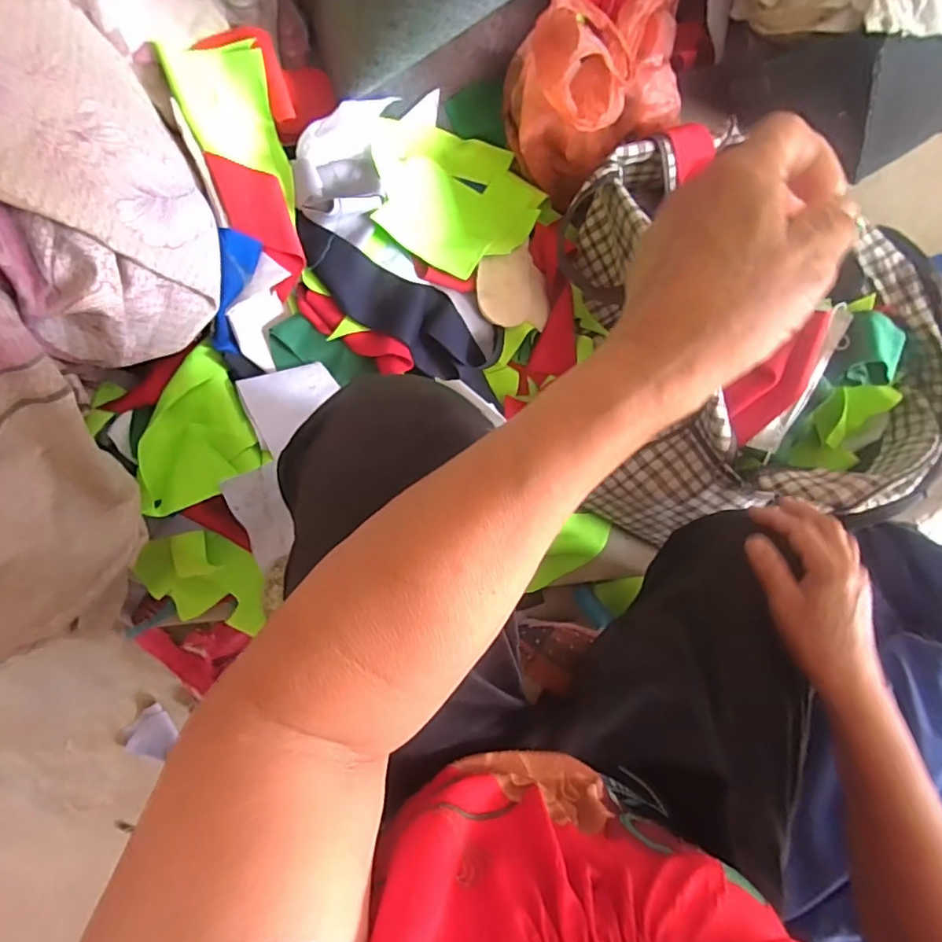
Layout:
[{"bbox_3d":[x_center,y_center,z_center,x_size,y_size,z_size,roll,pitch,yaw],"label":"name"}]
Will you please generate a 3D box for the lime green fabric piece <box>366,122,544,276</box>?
[{"bbox_3d":[-0.015,-0.299,0.618,0.201,0.044,0.201,15,66,-30],"label":"lime green fabric piece"}]

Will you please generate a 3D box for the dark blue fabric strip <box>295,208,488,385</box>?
[{"bbox_3d":[-0.079,-0.175,0.573,0.220,0.019,0.077,33,82,-21],"label":"dark blue fabric strip"}]

